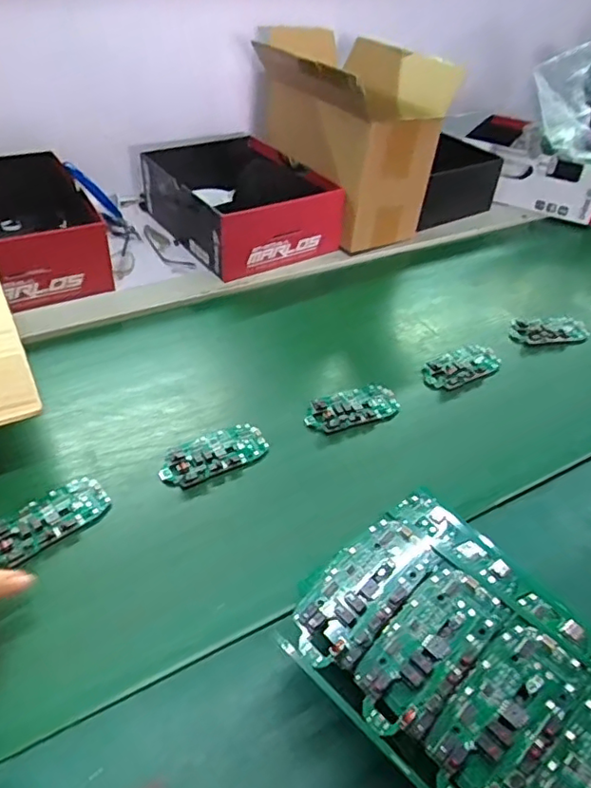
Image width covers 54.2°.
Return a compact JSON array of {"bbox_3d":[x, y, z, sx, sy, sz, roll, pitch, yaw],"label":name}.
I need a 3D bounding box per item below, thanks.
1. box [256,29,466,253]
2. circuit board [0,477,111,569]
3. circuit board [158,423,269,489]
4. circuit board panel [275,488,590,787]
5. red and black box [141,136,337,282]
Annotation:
[{"bbox_3d":[0.077,-0.378,0.839,0.148,0.205,0.280,-21,49,-27],"label":"box"},{"bbox_3d":[-0.198,0.100,0.459,0.046,0.009,0.099,36,50,29],"label":"circuit board"},{"bbox_3d":[-0.074,0.054,0.524,0.098,0.012,0.046,-23,50,-28],"label":"circuit board"},{"bbox_3d":[0.097,0.149,0.319,0.133,0.023,0.186,-41,56,-20],"label":"circuit board panel"},{"bbox_3d":[-0.079,-0.275,0.820,0.198,0.084,0.257,-21,49,-27],"label":"red and black box"}]

